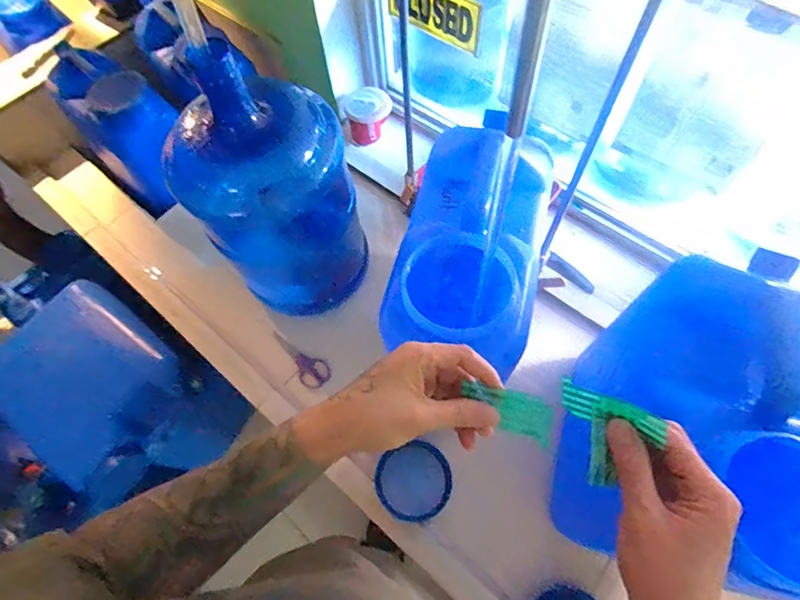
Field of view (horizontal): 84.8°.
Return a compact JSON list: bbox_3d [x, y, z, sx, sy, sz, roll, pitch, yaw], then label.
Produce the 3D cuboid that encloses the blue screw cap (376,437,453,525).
[{"bbox_3d":[0.024,0.300,0.721,0.121,0.014,0.114,-1,65,3],"label":"blue screw cap"}]

